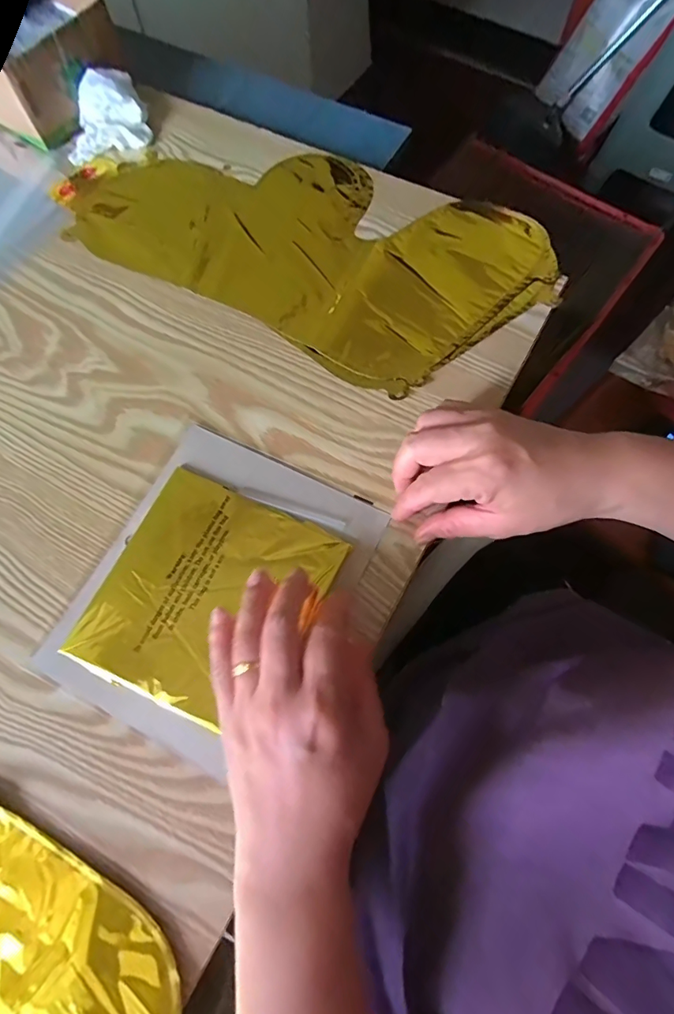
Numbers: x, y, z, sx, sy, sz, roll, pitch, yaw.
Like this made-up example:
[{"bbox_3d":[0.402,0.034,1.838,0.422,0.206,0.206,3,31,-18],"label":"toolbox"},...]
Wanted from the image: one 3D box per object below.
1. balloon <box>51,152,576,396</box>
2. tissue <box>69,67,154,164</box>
[{"bbox_3d":[-0.033,-0.235,0.420,0.408,0.009,0.207,26,73,11],"label":"balloon"},{"bbox_3d":[-0.228,-0.377,0.463,0.083,0.038,0.073,-21,70,-5],"label":"tissue"}]

